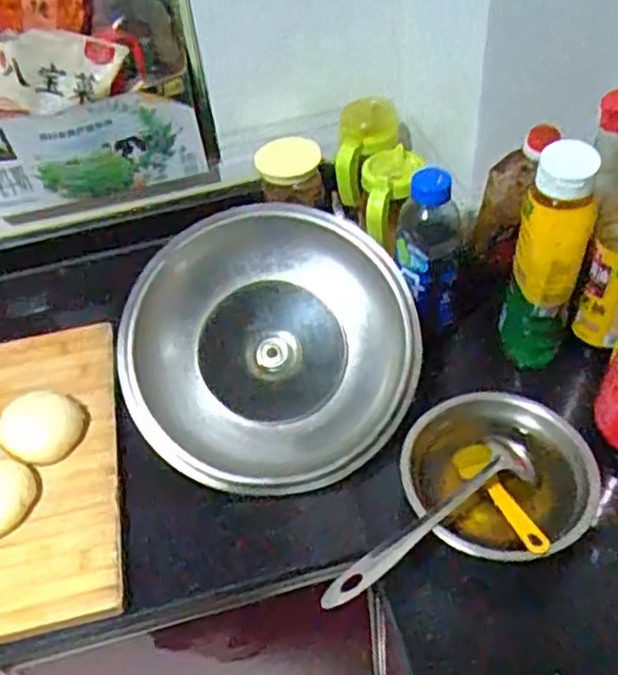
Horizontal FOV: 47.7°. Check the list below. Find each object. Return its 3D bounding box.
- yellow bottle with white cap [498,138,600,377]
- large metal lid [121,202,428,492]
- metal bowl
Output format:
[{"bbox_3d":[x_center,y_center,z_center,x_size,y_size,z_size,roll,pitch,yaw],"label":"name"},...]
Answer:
[{"bbox_3d":[0.231,-0.062,0.689,0.065,0.249,0.064,16,52,20],"label":"yellow bottle with white cap"},{"bbox_3d":[-0.041,0.011,0.728,0.292,0.054,0.284,-1,78,5],"label":"large metal lid"},{"bbox_3d":[0.169,0.127,0.625,0.145,0.067,0.154,-4,48,4],"label":"metal bowl"}]

